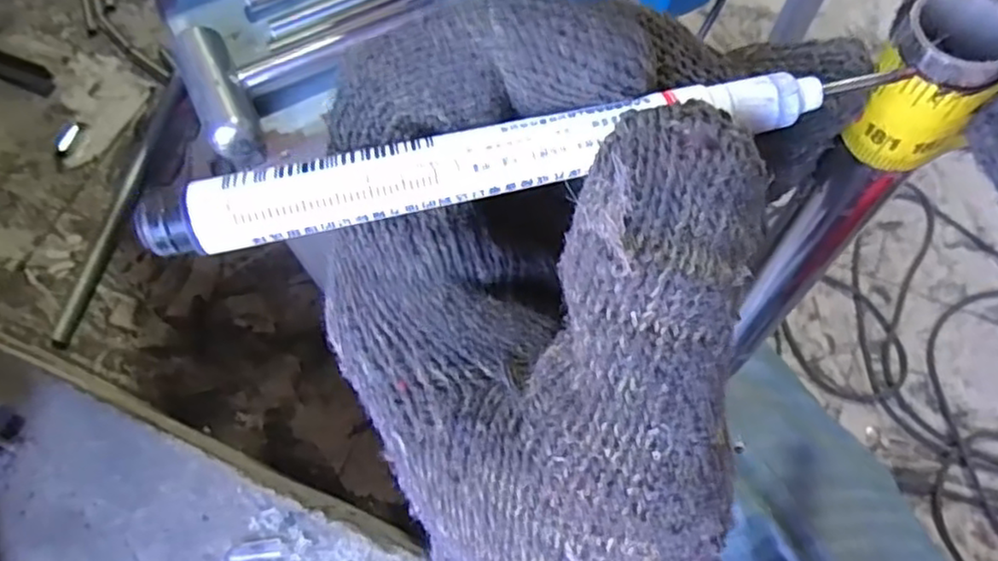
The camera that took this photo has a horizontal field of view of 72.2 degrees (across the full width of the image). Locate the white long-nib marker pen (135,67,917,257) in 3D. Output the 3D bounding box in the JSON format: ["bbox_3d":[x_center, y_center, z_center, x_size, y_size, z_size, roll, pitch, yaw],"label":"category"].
[{"bbox_3d":[0.005,-0.021,0.112,0.120,0.008,0.010,-13,70,-6],"label":"white long-nib marker pen"}]

